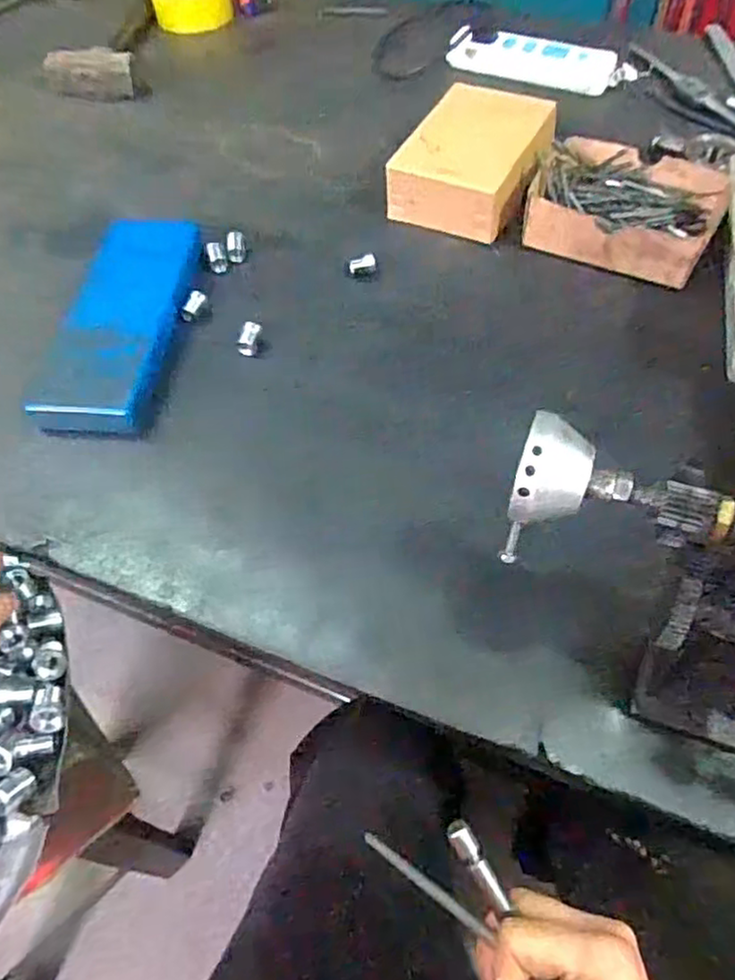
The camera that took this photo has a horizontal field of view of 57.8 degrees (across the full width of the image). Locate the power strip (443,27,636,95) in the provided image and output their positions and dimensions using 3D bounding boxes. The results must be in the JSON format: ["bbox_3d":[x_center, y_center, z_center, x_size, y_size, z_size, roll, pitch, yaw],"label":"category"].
[{"bbox_3d":[0.212,-0.529,0.823,0.230,0.035,0.049,21,59,15],"label":"power strip"}]

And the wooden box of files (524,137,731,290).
[{"bbox_3d":[0.244,-0.271,0.636,0.166,0.039,0.138,20,59,14],"label":"wooden box of files"}]

